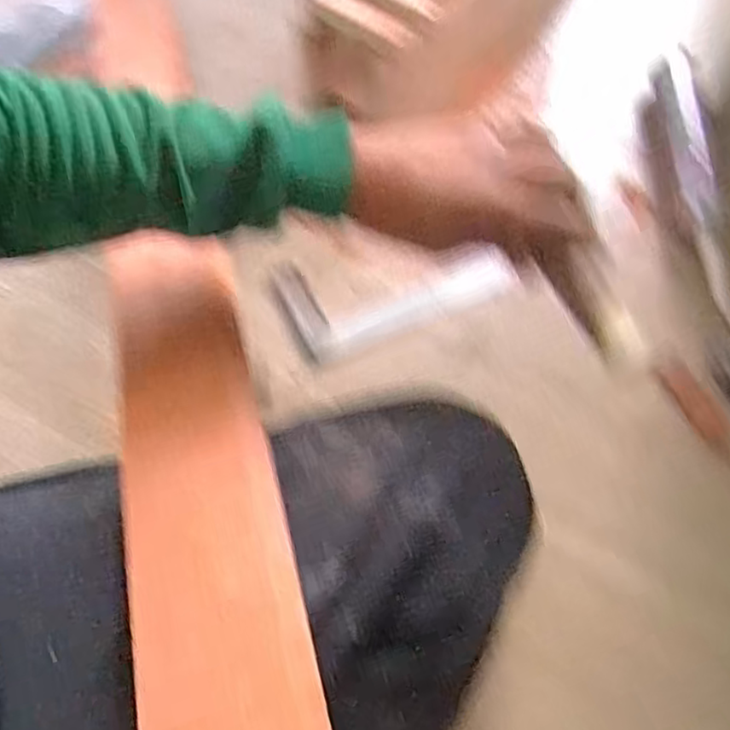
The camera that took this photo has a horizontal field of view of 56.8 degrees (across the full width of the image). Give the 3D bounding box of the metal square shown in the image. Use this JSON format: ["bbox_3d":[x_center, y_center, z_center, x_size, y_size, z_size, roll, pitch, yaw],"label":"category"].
[{"bbox_3d":[0.028,-0.074,0.618,0.202,0.015,0.090,-21,64,-9],"label":"metal square"}]

